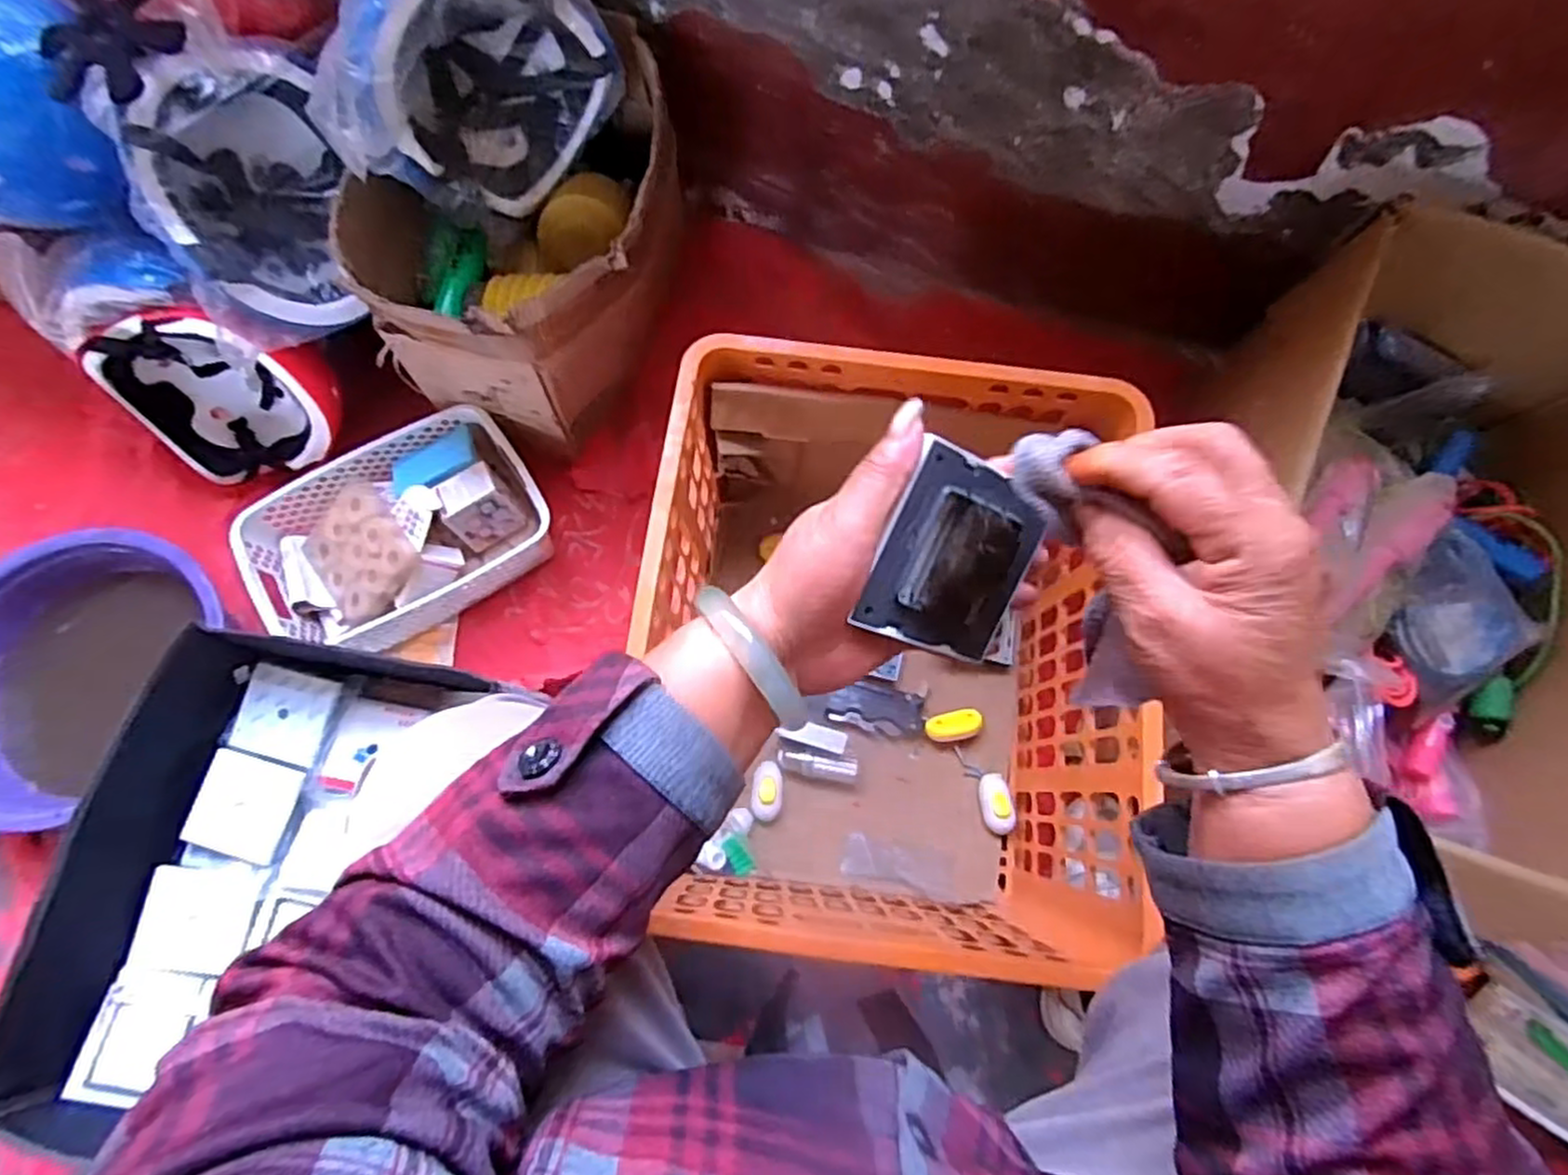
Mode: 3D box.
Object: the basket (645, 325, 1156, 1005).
[{"bbox_3d":[0.083,0.061,0.682,0.377,0.279,0.472,5,74,0],"label":"basket"}]

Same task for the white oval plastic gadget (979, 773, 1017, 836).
[{"bbox_3d":[0.224,0.228,0.767,0.030,0.028,0.061,-6,74,-3],"label":"white oval plastic gadget"}]

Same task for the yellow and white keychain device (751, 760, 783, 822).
[{"bbox_3d":[-0.018,0.214,0.766,0.033,0.017,0.061,-1,74,-2],"label":"yellow and white keychain device"}]

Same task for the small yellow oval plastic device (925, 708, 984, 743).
[{"bbox_3d":[0.186,0.150,0.792,0.060,0.019,0.031,-12,75,-4],"label":"small yellow oval plastic device"}]

